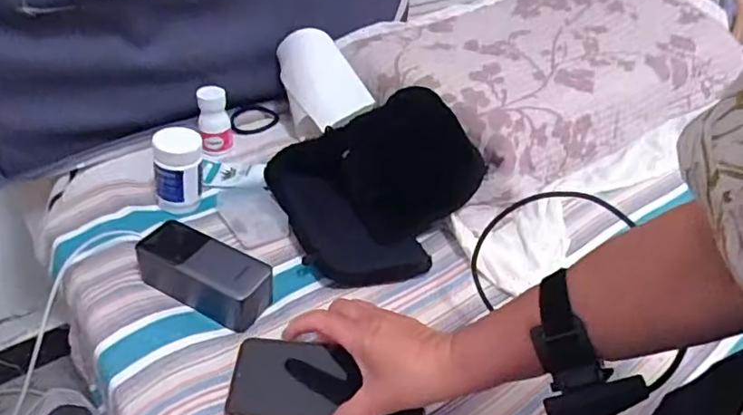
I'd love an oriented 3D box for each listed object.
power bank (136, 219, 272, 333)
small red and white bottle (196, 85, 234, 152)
[{"bbox_3d":[-0.163,0.062,0.545,0.138,0.042,0.057,22,41,21],"label":"power bank"},{"bbox_3d":[-0.199,-0.112,0.712,0.038,0.073,0.033,-5,39,-11],"label":"small red and white bottle"}]

